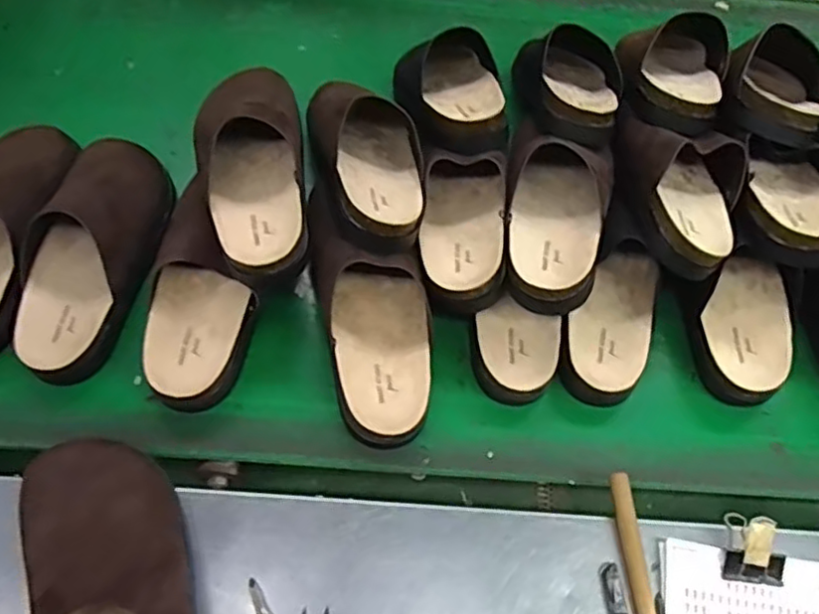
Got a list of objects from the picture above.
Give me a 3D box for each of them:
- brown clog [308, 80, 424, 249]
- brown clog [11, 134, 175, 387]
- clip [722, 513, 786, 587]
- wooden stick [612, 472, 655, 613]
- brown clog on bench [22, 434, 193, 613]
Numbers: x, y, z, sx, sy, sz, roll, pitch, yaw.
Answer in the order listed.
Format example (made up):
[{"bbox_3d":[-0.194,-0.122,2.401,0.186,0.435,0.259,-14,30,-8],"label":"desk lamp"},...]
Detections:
[{"bbox_3d":[-0.046,-0.172,0.664,0.116,0.086,0.254,-5,46,-5],"label":"brown clog"},{"bbox_3d":[-0.314,-0.055,0.646,0.106,0.074,0.260,10,61,3],"label":"brown clog"},{"bbox_3d":[0.291,0.204,0.546,0.049,0.047,0.061,15,61,6],"label":"clip"},{"bbox_3d":[0.189,0.220,0.535,0.017,0.014,0.158,-2,61,-4],"label":"wooden stick"},{"bbox_3d":[-0.207,0.217,0.466,0.103,0.083,0.270,-22,64,-14],"label":"brown clog on bench"}]

